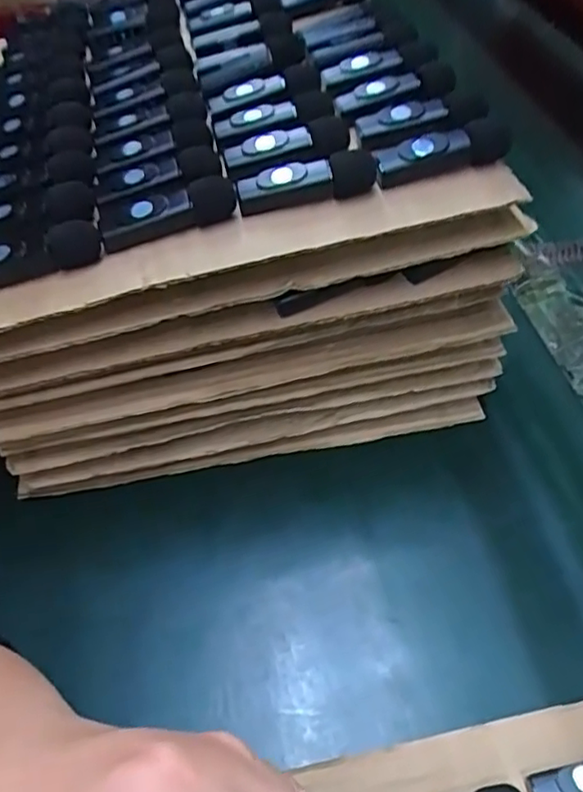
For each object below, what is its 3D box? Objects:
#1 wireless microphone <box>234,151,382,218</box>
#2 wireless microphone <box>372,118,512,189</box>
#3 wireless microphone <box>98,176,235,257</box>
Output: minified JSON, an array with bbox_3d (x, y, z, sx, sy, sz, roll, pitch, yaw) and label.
[{"bbox_3d":[0.008,-0.100,0.289,0.064,0.020,0.016,-9,49,-6],"label":"wireless microphone"},{"bbox_3d":[0.070,-0.114,0.289,0.059,0.021,0.016,-5,49,-2],"label":"wireless microphone"},{"bbox_3d":[-0.057,-0.085,0.287,0.063,0.019,0.016,-15,50,-10],"label":"wireless microphone"}]

